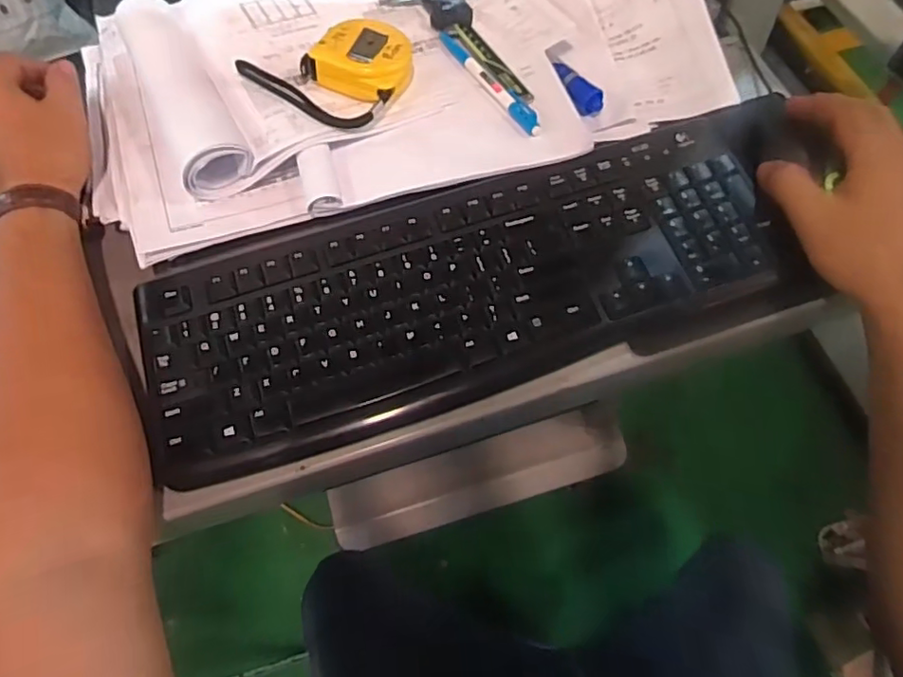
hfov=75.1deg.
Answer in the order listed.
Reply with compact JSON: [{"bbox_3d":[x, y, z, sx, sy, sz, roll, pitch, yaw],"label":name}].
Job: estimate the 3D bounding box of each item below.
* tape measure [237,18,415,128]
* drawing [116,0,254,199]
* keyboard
[{"bbox_3d":[-0.090,-0.210,0.445,0.109,0.027,0.088,28,67,15],"label":"tape measure"},{"bbox_3d":[-0.208,-0.192,0.448,0.058,0.035,0.206,-25,65,-11],"label":"drawing"},{"bbox_3d":[0.030,-0.040,0.400,0.467,0.029,0.150,-17,63,-7],"label":"keyboard"}]

